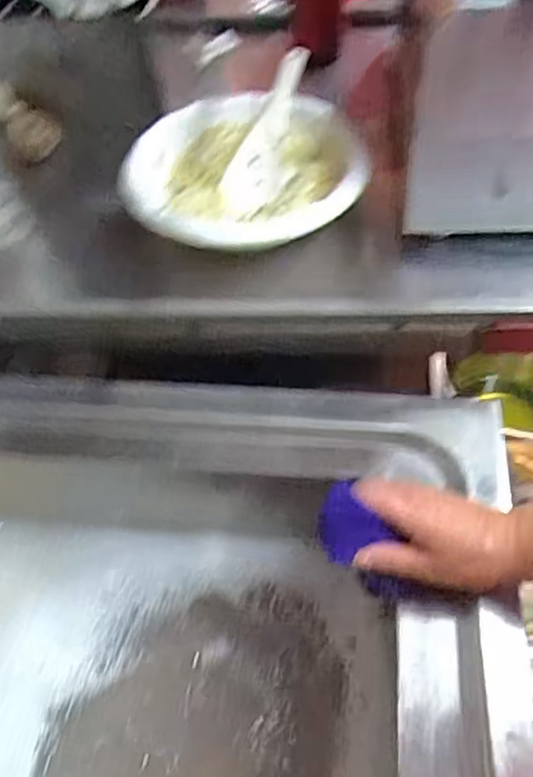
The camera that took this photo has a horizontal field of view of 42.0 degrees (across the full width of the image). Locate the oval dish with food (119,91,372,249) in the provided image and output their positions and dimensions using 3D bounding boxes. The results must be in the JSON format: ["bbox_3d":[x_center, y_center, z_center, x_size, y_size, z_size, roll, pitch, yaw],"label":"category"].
[{"bbox_3d":[-0.018,-0.215,0.705,0.234,0.049,0.224,-6,52,1],"label":"oval dish with food"}]

